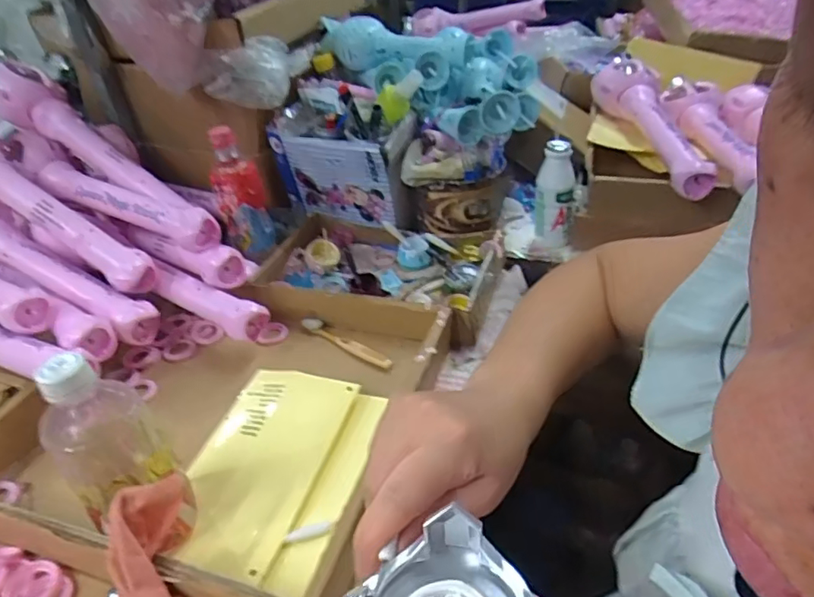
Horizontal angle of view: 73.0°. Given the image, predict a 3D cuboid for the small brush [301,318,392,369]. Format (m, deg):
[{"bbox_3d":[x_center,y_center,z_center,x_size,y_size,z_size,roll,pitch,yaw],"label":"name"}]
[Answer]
[{"bbox_3d":[-0.071,0.051,0.645,0.138,0.008,0.018,24,44,33],"label":"small brush"}]

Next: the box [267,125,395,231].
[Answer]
[{"bbox_3d":[-0.106,-0.167,0.777,0.175,0.129,0.025,11,38,20],"label":"box"}]

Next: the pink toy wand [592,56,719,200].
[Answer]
[{"bbox_3d":[0.337,-0.254,0.779,0.086,0.081,0.332,0,36,5],"label":"pink toy wand"}]

